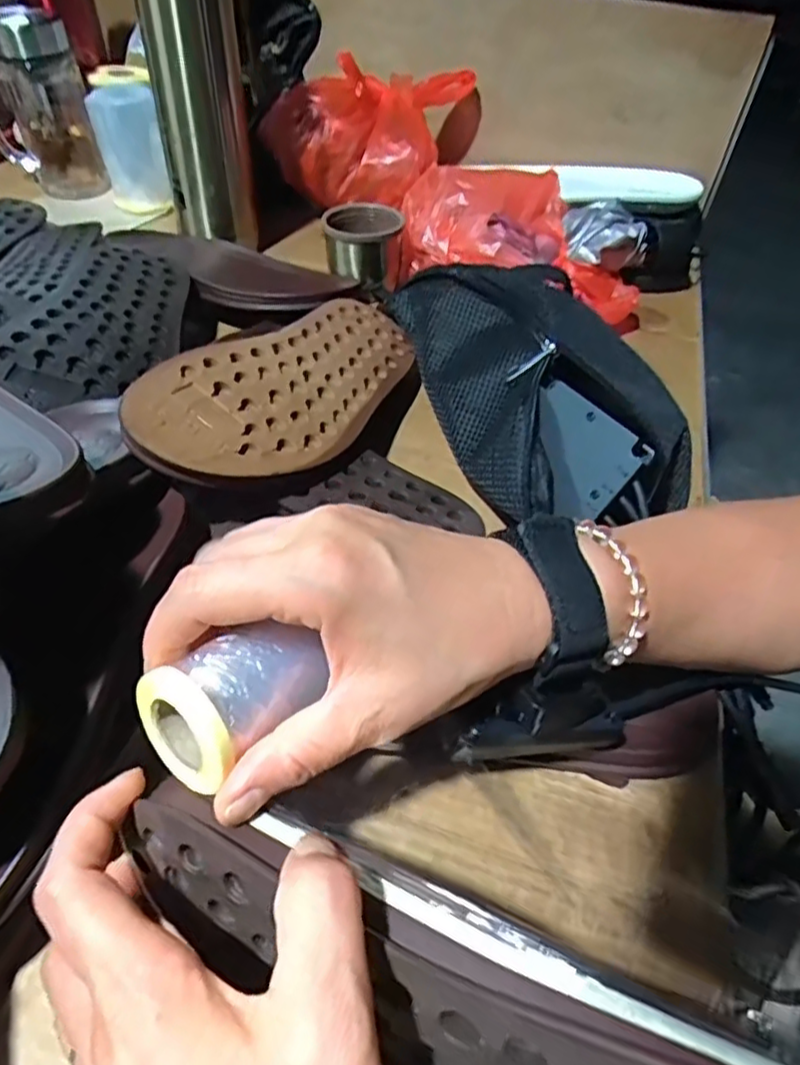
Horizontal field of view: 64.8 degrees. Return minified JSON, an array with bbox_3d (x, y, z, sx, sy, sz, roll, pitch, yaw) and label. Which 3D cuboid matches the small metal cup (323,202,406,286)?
[{"bbox_3d":[-0.034,-0.265,0.572,0.067,0.047,0.065,2,48,-2],"label":"small metal cup"}]

